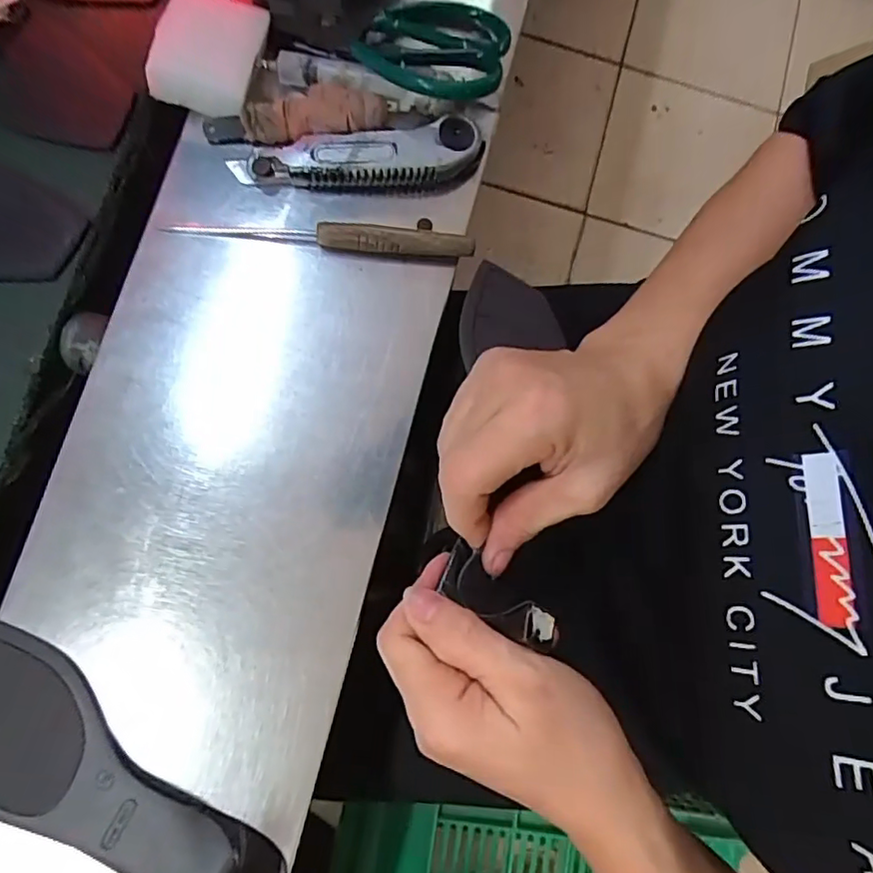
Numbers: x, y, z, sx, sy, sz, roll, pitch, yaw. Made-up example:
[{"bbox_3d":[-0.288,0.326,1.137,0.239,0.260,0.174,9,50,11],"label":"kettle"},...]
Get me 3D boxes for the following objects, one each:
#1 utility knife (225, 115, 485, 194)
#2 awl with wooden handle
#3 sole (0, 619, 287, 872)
[{"bbox_3d":[-0.053,-0.187,0.381,0.164,0.025,0.036,-6,82,-6],"label":"utility knife"},{"bbox_3d":[-0.075,-0.130,0.367,0.195,0.019,0.015,3,82,-5],"label":"awl with wooden handle"},{"bbox_3d":[-0.187,0.186,0.296,0.238,0.047,0.077,37,79,0],"label":"sole"}]

